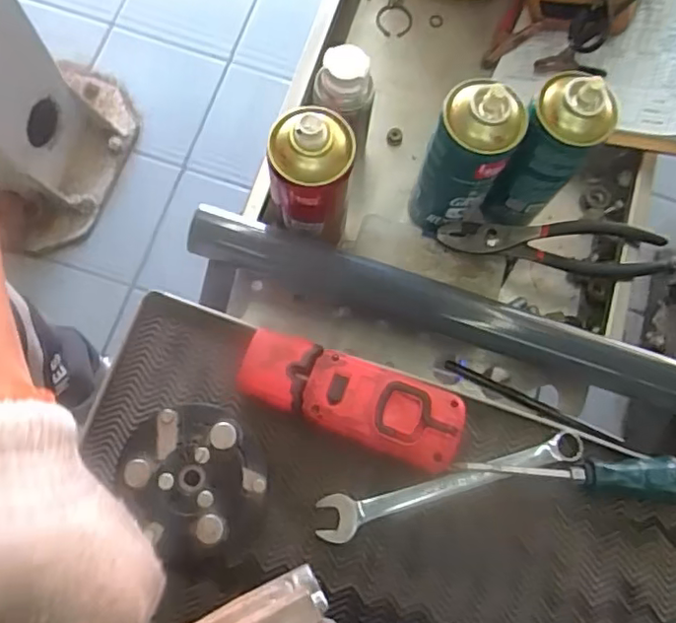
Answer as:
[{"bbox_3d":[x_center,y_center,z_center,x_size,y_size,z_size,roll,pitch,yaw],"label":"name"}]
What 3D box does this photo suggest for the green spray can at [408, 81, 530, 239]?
[{"bbox_3d":[0.103,-0.120,0.496,0.061,0.163,0.065,1,76,-3],"label":"green spray can"}]

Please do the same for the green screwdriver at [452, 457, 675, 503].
[{"bbox_3d":[0.182,0.119,0.439,0.188,0.025,0.029,3,76,-2],"label":"green screwdriver"}]

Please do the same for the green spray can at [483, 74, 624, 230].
[{"bbox_3d":[0.172,-0.127,0.510,0.056,0.168,0.052,1,76,-3],"label":"green spray can"}]

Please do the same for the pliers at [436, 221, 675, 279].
[{"bbox_3d":[0.193,-0.062,0.545,0.199,0.024,0.047,11,75,0],"label":"pliers"}]

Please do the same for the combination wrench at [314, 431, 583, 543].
[{"bbox_3d":[0.084,0.126,0.441,0.200,0.012,0.030,-13,77,-6],"label":"combination wrench"}]

